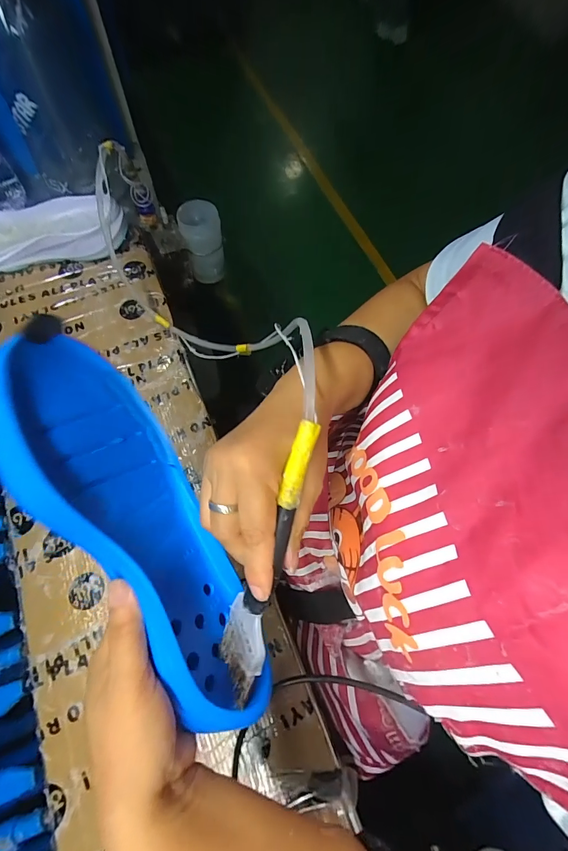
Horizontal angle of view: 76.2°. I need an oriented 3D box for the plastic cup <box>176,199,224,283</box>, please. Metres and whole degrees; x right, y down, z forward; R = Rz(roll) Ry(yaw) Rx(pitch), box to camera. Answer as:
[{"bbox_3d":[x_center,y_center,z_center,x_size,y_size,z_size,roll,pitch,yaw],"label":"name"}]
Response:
[{"bbox_3d":[-0.151,-0.341,0.679,0.073,0.123,0.070,-12,69,-8],"label":"plastic cup"}]

